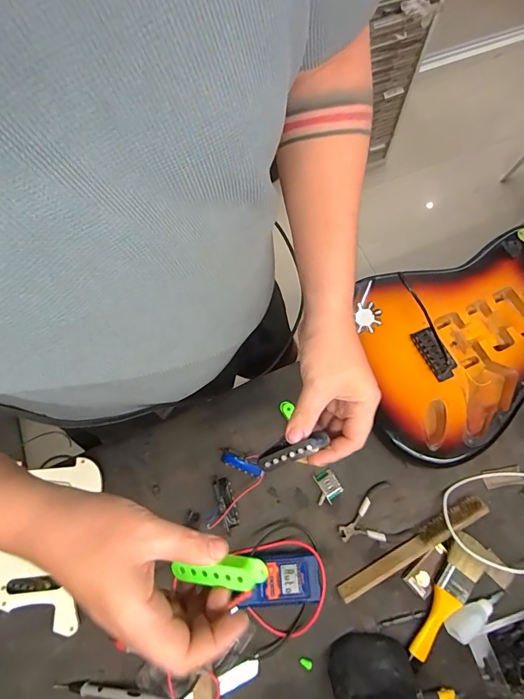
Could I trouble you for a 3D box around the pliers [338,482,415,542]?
[{"bbox_3d":[0.153,0.239,0.549,0.095,0.008,0.076,-21,70,-8],"label":"pliers"}]

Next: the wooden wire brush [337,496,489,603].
[{"bbox_3d":[0.206,0.268,0.530,0.228,0.028,0.029,-30,72,-11],"label":"wooden wire brush"}]

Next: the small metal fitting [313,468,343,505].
[{"bbox_3d":[0.093,0.199,0.567,0.039,0.010,0.041,-22,71,-9],"label":"small metal fitting"}]

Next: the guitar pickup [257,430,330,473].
[{"bbox_3d":[0.029,0.101,0.392,0.070,0.019,0.023,-25,70,13],"label":"guitar pickup"}]

